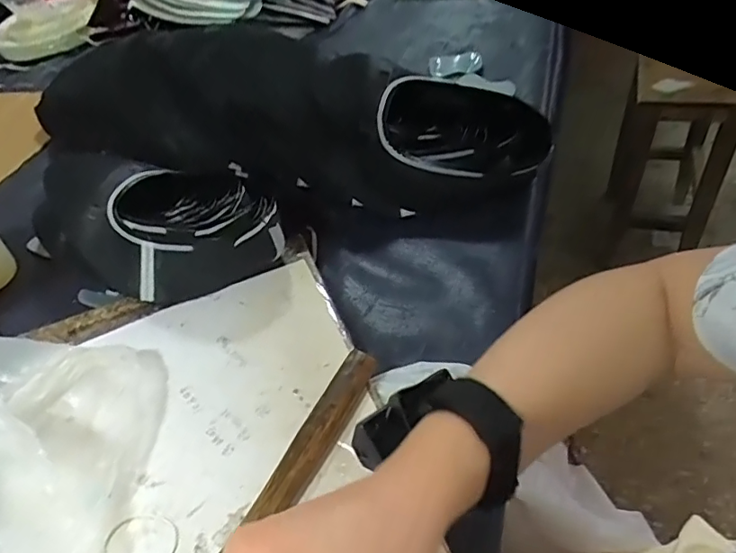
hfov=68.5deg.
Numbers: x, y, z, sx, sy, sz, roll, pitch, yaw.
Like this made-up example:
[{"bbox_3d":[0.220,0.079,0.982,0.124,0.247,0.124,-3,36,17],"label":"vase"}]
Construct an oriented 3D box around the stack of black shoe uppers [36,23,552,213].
[{"bbox_3d":[-0.148,-0.196,0.630,0.667,0.131,0.130,9,49,20],"label":"stack of black shoe uppers"}]

